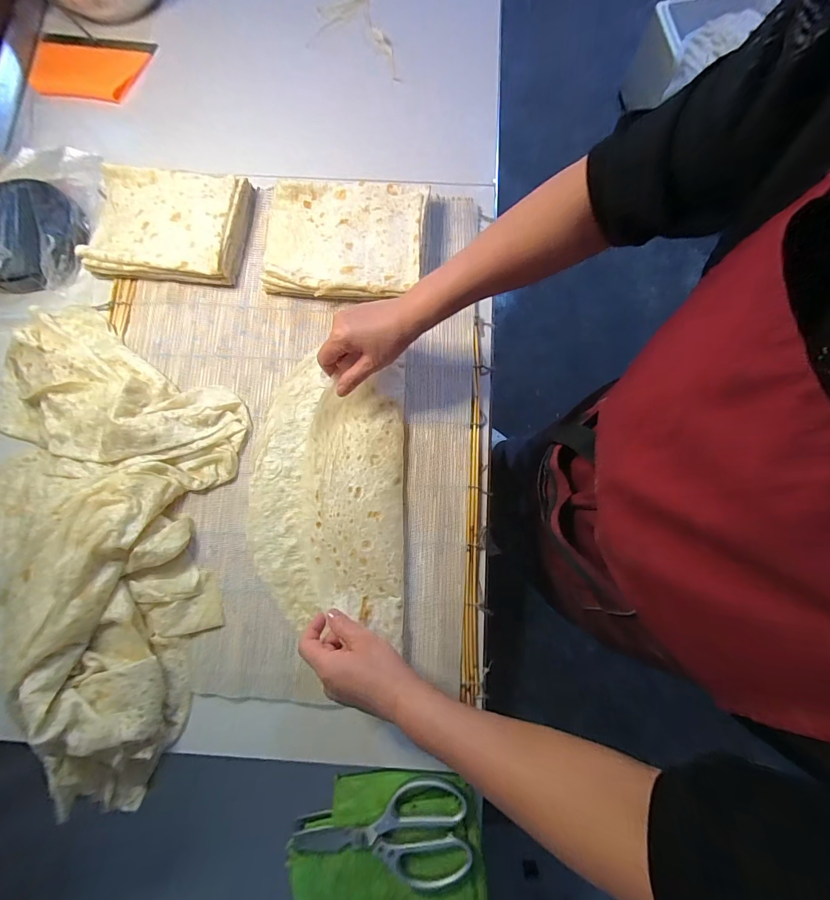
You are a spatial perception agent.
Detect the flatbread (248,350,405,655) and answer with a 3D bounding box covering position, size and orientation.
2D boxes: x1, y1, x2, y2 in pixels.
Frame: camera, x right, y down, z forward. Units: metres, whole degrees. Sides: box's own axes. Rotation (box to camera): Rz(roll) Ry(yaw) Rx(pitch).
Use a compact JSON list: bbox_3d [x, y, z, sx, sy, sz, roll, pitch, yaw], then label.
[{"bbox_3d":[-0.114,0.049,0.481,0.195,0.029,0.335,0,80,1],"label":"flatbread"}]

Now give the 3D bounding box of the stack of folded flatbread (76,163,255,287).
[{"bbox_3d":[-0.364,-0.325,0.541,0.230,0.043,0.162,5,80,2],"label":"stack of folded flatbread"}]

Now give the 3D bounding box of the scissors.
[{"bbox_3d":[-0.036,0.450,0.420,0.199,0.012,0.101,-15,80,-2],"label":"scissors"}]

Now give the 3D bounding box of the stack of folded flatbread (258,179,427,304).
[{"bbox_3d":[-0.105,-0.295,0.531,0.240,0.044,0.172,2,80,1],"label":"stack of folded flatbread"}]

